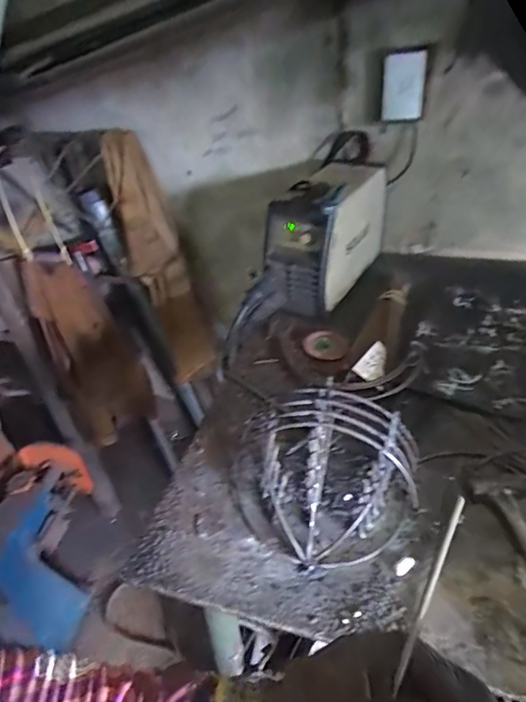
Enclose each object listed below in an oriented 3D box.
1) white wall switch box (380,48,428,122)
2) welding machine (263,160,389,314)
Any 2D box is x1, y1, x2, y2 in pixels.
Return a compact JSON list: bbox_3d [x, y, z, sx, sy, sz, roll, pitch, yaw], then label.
[{"bbox_3d":[0.294,-0.552,0.925,0.086,0.127,0.027,-3,38,3],"label":"white wall switch box"},{"bbox_3d":[0.137,-0.253,0.937,0.139,0.220,0.337,18,43,27],"label":"welding machine"}]

